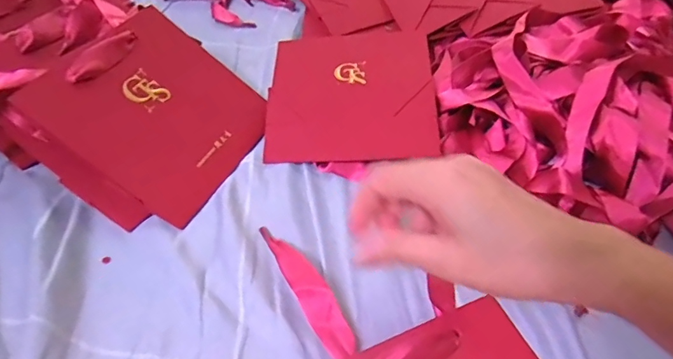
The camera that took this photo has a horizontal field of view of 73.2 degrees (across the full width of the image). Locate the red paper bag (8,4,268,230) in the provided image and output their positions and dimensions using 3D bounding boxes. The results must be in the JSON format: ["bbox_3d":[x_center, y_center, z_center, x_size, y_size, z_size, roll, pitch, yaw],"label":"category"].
[{"bbox_3d":[-0.131,-0.056,0.349,0.138,0.005,0.138,41,52,-10],"label":"red paper bag"}]

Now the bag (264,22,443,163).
[{"bbox_3d":[0.014,-0.081,0.393,0.137,0.020,0.159,-3,53,8],"label":"bag"}]

